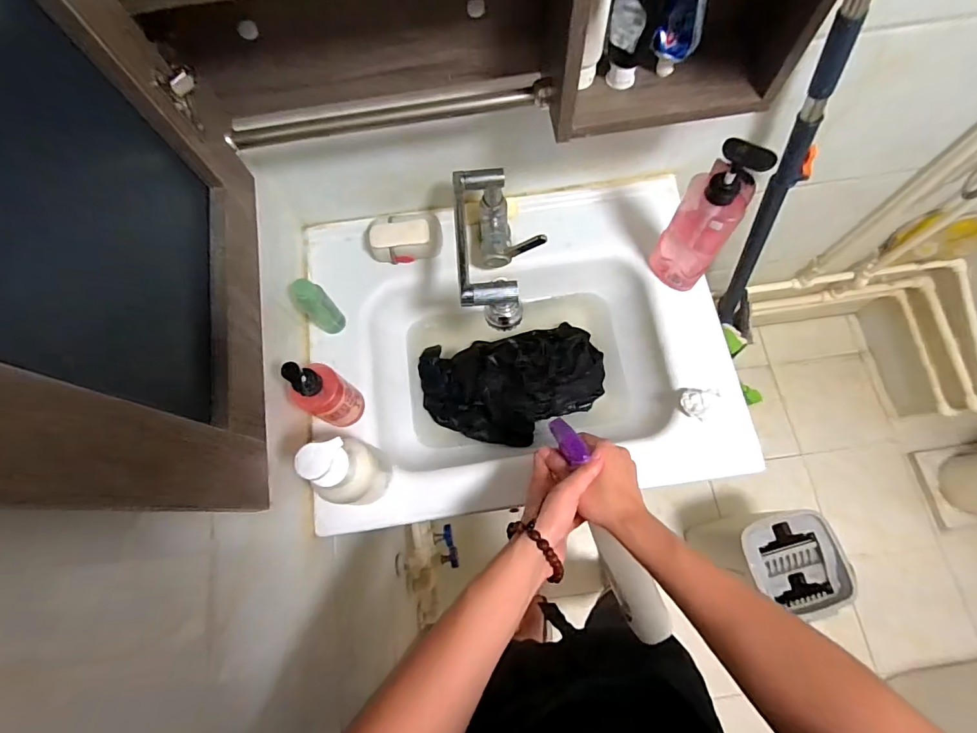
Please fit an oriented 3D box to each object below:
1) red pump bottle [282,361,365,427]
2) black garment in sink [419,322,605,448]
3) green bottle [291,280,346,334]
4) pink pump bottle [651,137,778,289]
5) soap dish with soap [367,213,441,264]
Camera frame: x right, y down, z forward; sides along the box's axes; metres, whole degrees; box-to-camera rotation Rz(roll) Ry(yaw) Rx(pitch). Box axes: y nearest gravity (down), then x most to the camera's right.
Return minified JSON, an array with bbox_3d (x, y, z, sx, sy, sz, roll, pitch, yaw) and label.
[{"bbox_3d":[-0.204,0.036,0.590,0.047,0.168,0.061,34,77,12],"label":"red pump bottle"},{"bbox_3d":[0.042,0.028,0.746,0.298,0.067,0.190,-10,72,-1],"label":"black garment in sink"},{"bbox_3d":[-0.240,-0.083,0.666,0.041,0.116,0.030,-43,76,-11],"label":"green bottle"},{"bbox_3d":[0.279,-0.189,0.601,0.079,0.240,0.060,29,76,11],"label":"pink pump bottle"},{"bbox_3d":[-0.132,-0.207,0.724,0.116,0.047,0.077,-2,72,2],"label":"soap dish with soap"}]

